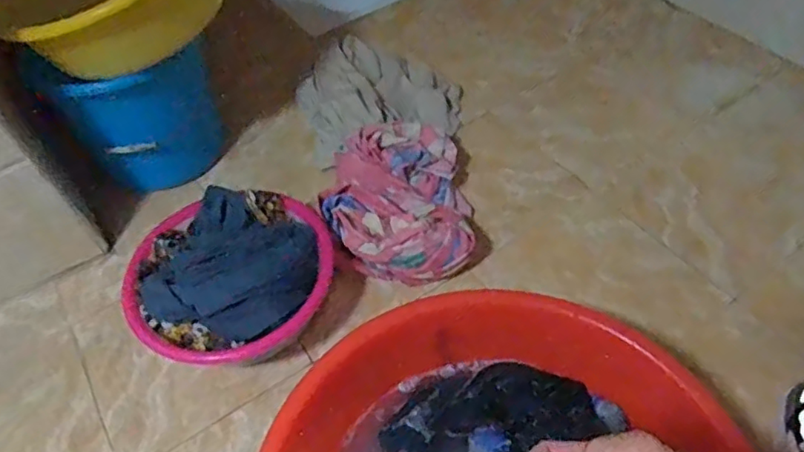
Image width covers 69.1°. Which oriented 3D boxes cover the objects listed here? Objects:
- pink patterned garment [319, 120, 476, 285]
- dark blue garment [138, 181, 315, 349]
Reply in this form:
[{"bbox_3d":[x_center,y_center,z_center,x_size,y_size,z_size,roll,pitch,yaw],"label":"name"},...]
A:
[{"bbox_3d":[-0.008,-0.048,1.026,0.254,0.109,0.330,-10,51,-2],"label":"pink patterned garment"},{"bbox_3d":[-0.256,0.063,0.882,0.234,0.054,0.247,16,55,18],"label":"dark blue garment"}]

